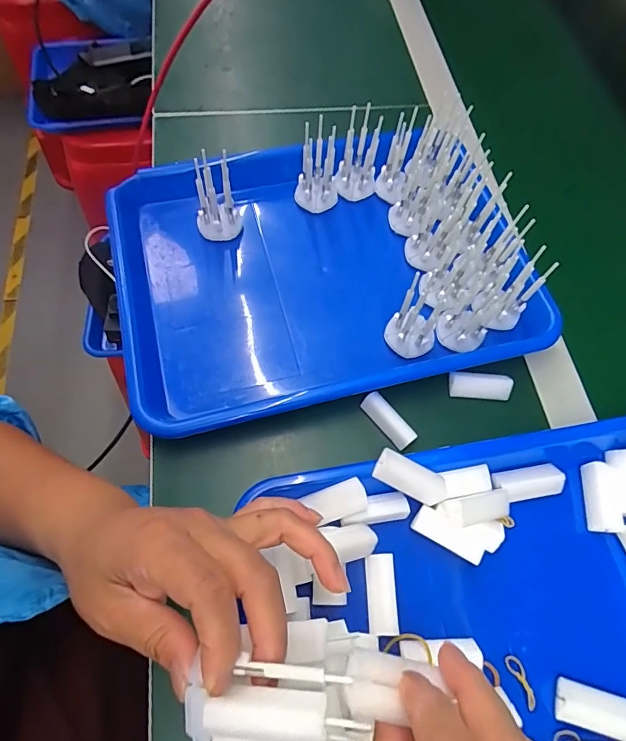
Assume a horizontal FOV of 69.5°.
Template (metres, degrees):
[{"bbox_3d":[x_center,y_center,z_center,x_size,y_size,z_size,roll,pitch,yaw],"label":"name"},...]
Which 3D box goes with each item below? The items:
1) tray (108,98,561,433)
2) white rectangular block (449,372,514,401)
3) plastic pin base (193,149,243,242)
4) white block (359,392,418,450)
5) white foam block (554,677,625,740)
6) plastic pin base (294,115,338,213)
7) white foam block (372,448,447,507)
[{"bbox_3d":[0.005,-0.092,0.365,0.333,0.062,0.239,-14,66,-8],"label":"tray"},{"bbox_3d":[0.129,0.012,0.347,0.048,0.014,0.014,5,65,1],"label":"white rectangular block"},{"bbox_3d":[-0.081,-0.138,0.372,0.035,0.083,0.024,-17,68,-11],"label":"plastic pin base"},{"bbox_3d":[0.055,0.036,0.330,0.017,0.009,0.045,-35,72,-18],"label":"white block"},{"bbox_3d":[0.168,0.199,0.263,0.048,0.008,0.022,16,65,4],"label":"white foam block"},{"bbox_3d":[0.003,-0.179,0.395,0.036,0.080,0.039,1,65,-3],"label":"plastic pin base"},{"bbox_3d":[0.064,0.070,0.295,0.051,0.008,0.020,28,66,-10],"label":"white foam block"}]

